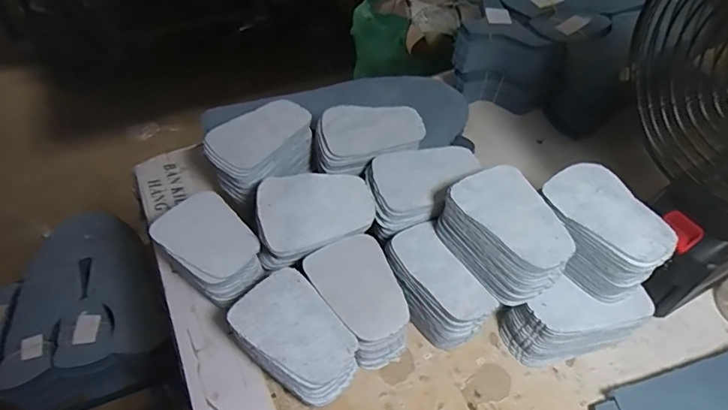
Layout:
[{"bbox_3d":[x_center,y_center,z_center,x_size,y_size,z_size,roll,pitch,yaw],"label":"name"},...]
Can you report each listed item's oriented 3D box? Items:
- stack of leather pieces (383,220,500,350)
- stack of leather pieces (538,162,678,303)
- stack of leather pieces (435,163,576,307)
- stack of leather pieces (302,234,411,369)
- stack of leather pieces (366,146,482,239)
[{"bbox_3d":[0.059,0.074,0.413,0.050,0.063,0.096,-25,55,-21],"label":"stack of leather pieces"},{"bbox_3d":[0.186,0.024,0.389,0.065,0.059,0.099,-19,53,-16],"label":"stack of leather pieces"},{"bbox_3d":[0.116,0.023,0.385,0.066,0.055,0.098,-31,57,-24],"label":"stack of leather pieces"},{"bbox_3d":[-0.002,0.081,0.408,0.063,0.054,0.095,-24,55,-20],"label":"stack of leather pieces"},{"bbox_3d":[0.054,-0.016,0.441,0.100,0.042,0.067,-12,51,-11],"label":"stack of leather pieces"}]

